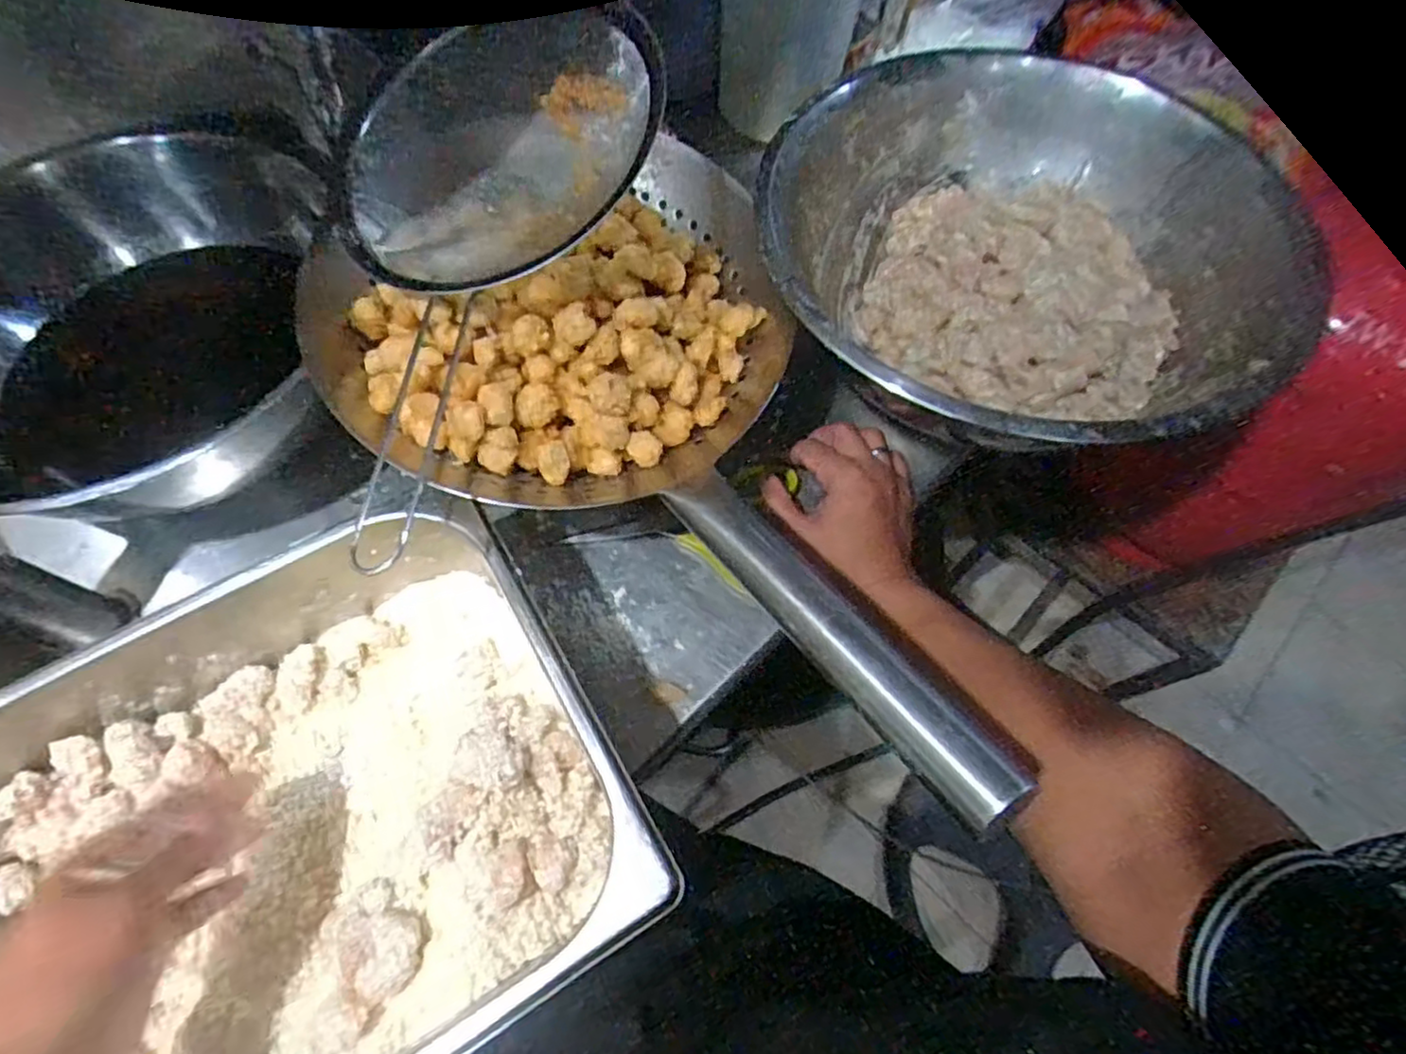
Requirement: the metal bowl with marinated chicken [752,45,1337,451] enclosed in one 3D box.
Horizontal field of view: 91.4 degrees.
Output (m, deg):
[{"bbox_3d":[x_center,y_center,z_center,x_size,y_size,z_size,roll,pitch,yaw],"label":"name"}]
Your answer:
[{"bbox_3d":[0.227,-0.187,0.495,0.336,0.110,0.325,0,64,0],"label":"metal bowl with marinated chicken"}]

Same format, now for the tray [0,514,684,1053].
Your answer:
[{"bbox_3d":[-0.213,0.158,0.360,0.312,0.095,0.260,-30,68,-14],"label":"tray"}]

